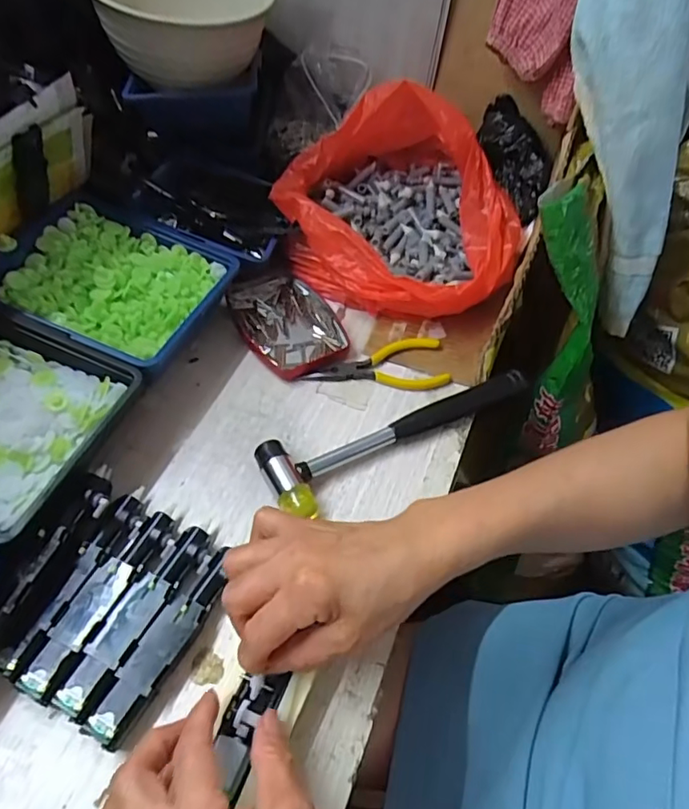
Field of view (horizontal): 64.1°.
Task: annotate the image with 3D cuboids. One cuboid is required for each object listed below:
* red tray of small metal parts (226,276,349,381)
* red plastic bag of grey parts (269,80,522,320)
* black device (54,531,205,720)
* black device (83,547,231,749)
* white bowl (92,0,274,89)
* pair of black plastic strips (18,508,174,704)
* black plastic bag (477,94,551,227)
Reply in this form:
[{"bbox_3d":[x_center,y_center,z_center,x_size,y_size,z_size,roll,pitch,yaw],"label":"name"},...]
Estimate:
[{"bbox_3d":[-0.051,-0.074,0.500,0.082,0.013,0.125,-20,55,-20],"label":"red tray of small metal parts"},{"bbox_3d":[0.058,-0.199,0.531,0.232,0.129,0.214,24,53,14],"label":"red plastic bag of grey parts"},{"bbox_3d":[-0.122,0.127,0.332,0.026,0.019,0.118,23,53,13],"label":"black device"},{"bbox_3d":[-0.102,0.137,0.323,0.024,0.020,0.114,24,53,14],"label":"black device"},{"bbox_3d":[-0.143,-0.358,0.508,0.144,0.072,0.141,2,51,-3],"label":"white bowl"},{"bbox_3d":[-0.146,0.118,0.336,0.026,0.019,0.118,22,53,13],"label":"pair of black plastic strips"},{"bbox_3d":[0.184,-0.255,0.571,0.056,0.046,0.134,-16,83,-17],"label":"black plastic bag"}]

